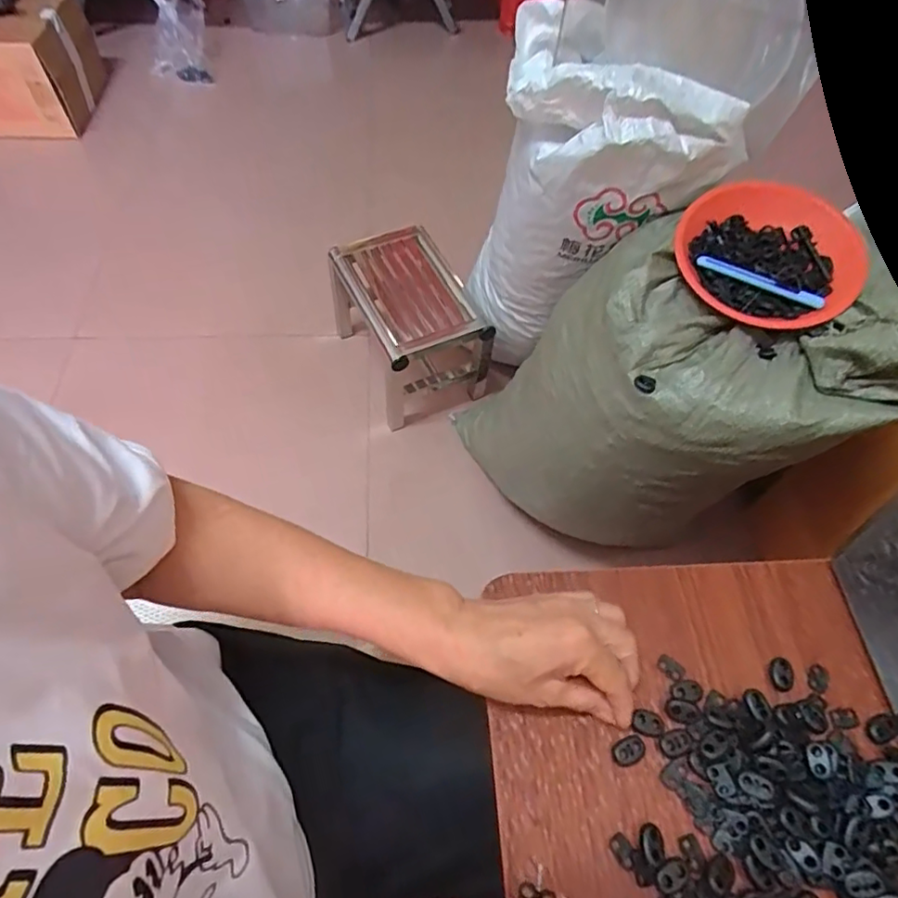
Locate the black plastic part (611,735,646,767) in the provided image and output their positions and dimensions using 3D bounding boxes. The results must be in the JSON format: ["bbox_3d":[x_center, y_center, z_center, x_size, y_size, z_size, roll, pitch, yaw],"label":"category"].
[{"bbox_3d":[0.116,0.193,0.374,0.022,0.007,0.015,-18,61,-13],"label":"black plastic part"}]

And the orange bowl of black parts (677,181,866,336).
[{"bbox_3d":[0.361,-0.222,0.654,0.190,0.046,0.187,1,58,-2],"label":"orange bowl of black parts"}]

